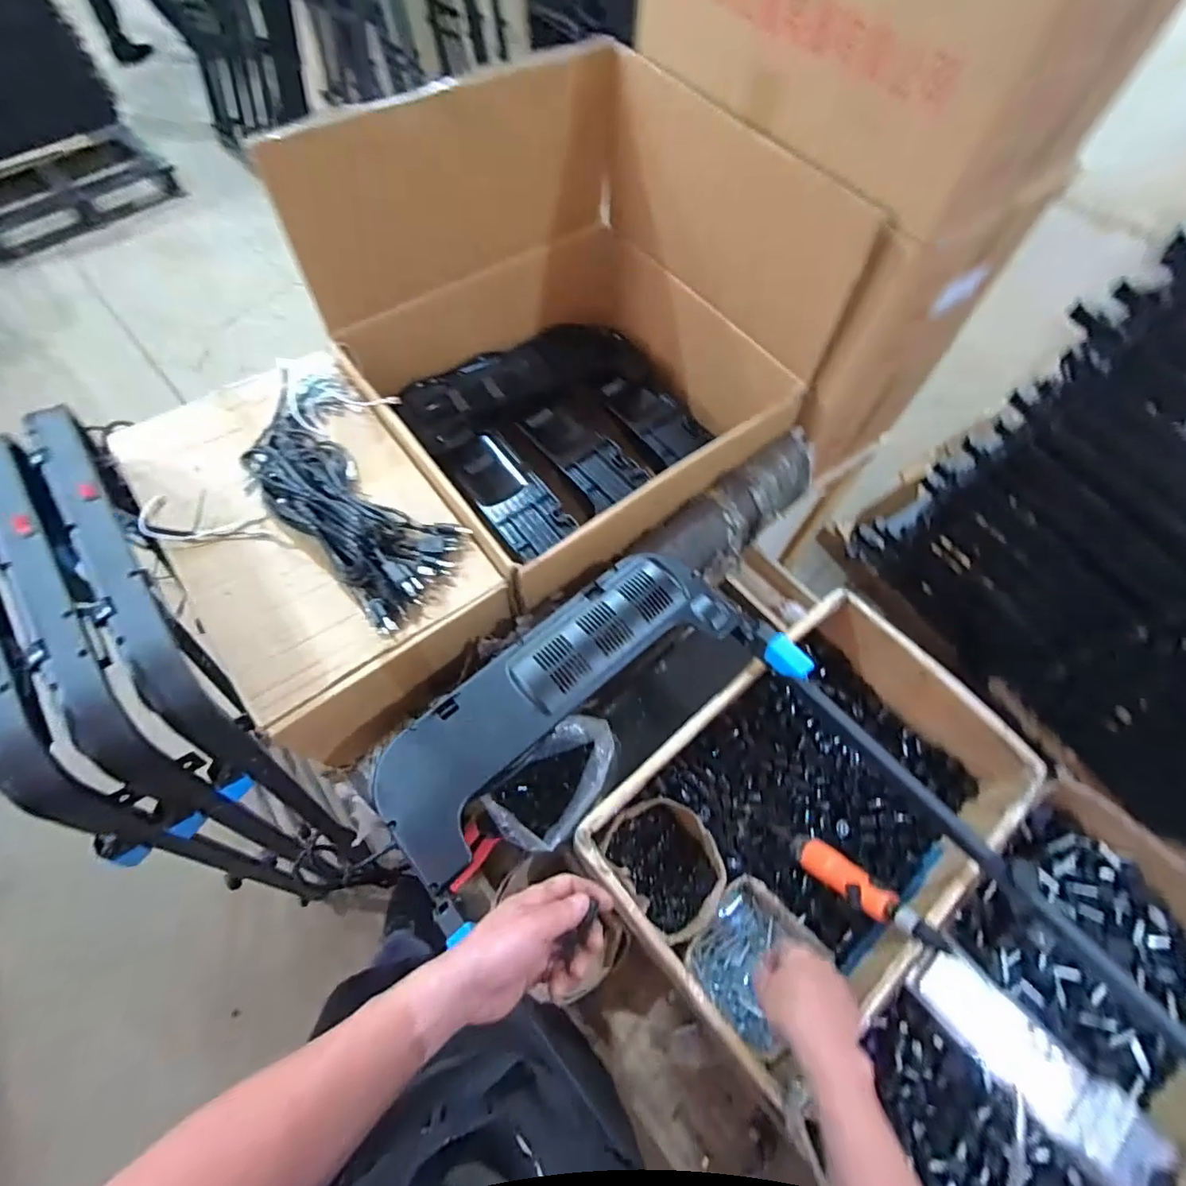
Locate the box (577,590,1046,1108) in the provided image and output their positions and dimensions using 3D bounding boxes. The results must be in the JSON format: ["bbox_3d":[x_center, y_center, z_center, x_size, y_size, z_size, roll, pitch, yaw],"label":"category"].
[{"bbox_3d":[0.277,0.295,0.745,0.524,0.181,0.345,-36,70,-18],"label":"box"}]

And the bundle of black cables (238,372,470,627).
[{"bbox_3d":[-0.352,-0.171,0.787,0.208,0.045,0.456,-41,72,-20],"label":"bundle of black cables"}]

